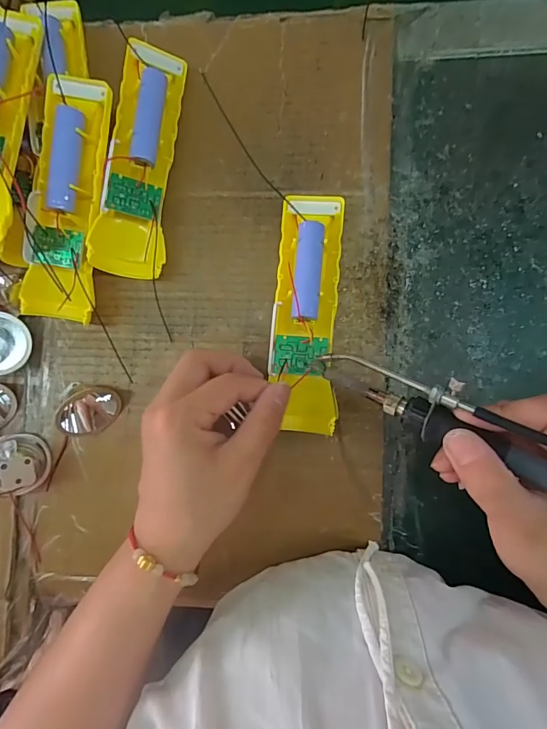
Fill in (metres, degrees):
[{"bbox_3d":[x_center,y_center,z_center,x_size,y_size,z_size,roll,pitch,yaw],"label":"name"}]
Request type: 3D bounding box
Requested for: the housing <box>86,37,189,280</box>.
[{"bbox_3d":[-0.095,-0.139,0.294,0.046,0.029,0.155,7,92,-25],"label":"housing"}]

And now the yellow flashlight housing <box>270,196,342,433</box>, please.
[{"bbox_3d":[0.021,-0.036,0.274,0.043,0.020,0.156,2,83,4],"label":"yellow flashlight housing"}]

